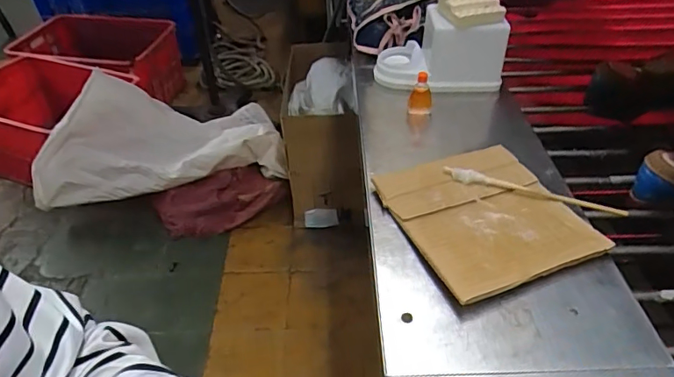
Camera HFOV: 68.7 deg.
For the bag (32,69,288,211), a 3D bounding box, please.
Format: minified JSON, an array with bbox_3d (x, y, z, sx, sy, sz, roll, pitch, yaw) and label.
[{"bbox_3d":[-0.607,-0.174,1.681,0.797,0.280,0.360,-14,40,-15],"label":"bag"}]

